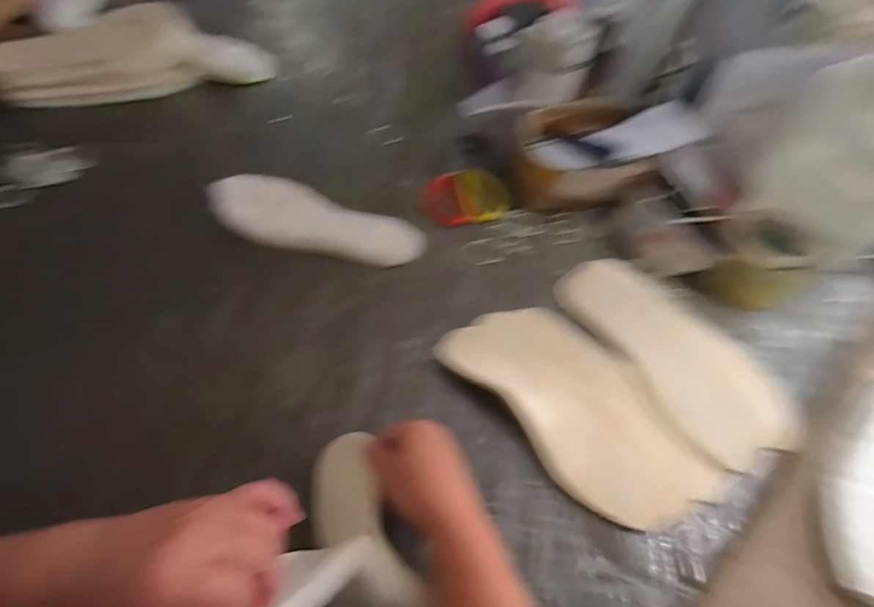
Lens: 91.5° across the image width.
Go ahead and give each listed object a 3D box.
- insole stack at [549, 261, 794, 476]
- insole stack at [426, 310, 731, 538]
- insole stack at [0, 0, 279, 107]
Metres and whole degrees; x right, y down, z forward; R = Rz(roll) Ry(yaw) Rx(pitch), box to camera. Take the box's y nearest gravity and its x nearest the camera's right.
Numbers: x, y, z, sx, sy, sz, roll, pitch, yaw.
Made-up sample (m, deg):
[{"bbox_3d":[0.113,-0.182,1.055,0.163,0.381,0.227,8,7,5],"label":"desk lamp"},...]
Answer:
[{"bbox_3d":[0.287,0.052,0.521,0.145,0.016,0.286,-29,62,-18],"label":"insole stack"},{"bbox_3d":[0.158,0.106,0.468,0.159,0.021,0.292,-37,65,-22],"label":"insole stack"},{"bbox_3d":[-0.493,-0.400,0.701,0.398,0.096,0.114,-22,62,-15],"label":"insole stack"}]

